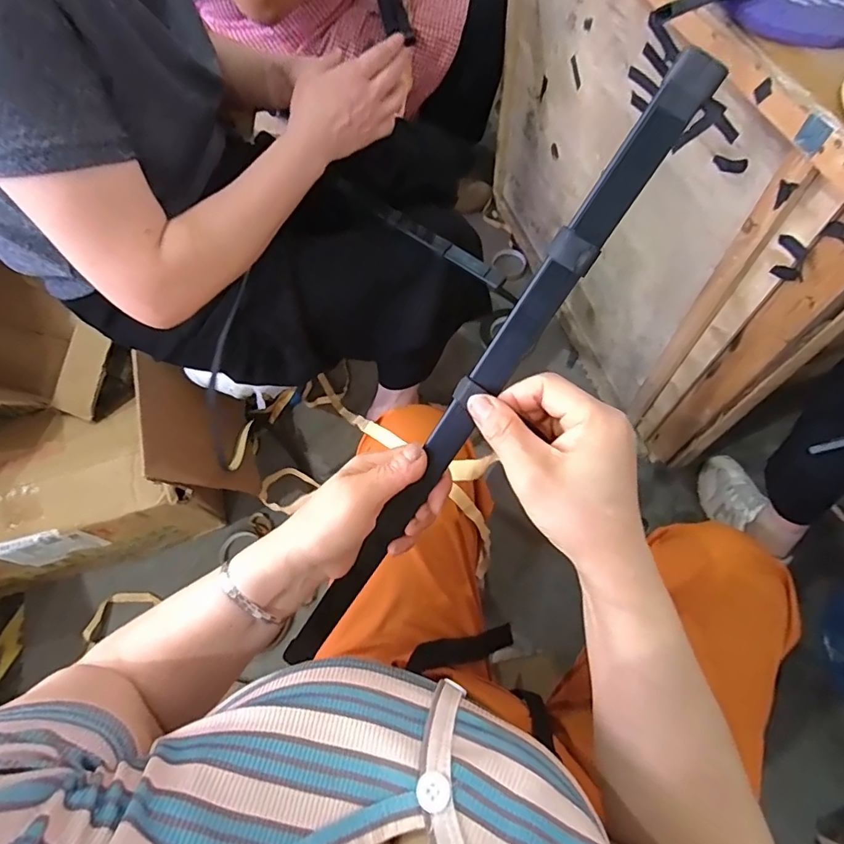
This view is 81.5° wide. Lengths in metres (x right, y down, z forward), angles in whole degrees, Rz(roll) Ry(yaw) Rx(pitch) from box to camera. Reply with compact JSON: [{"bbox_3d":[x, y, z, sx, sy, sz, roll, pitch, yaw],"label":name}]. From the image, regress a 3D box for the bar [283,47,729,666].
[{"bbox_3d":[0.035,-0.018,0.283,0.020,0.011,0.359,41,114,20],"label":"bar"}]

